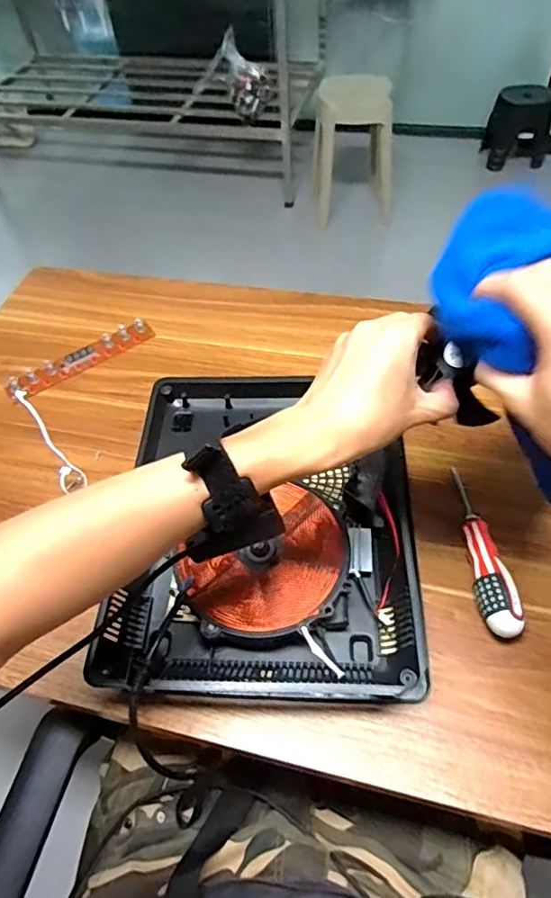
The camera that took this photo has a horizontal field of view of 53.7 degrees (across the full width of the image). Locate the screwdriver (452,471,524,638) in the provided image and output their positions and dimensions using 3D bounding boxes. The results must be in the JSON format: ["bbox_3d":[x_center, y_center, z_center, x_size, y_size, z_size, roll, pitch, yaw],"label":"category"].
[{"bbox_3d":[0.194,0.091,0.518,0.029,0.028,0.176,-5,53,1],"label":"screwdriver"}]

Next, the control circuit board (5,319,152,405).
[{"bbox_3d":[-0.264,-0.124,0.739,0.202,0.014,0.042,-30,56,-16],"label":"control circuit board"}]

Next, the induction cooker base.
[{"bbox_3d":[-0.005,0.069,0.540,0.282,0.056,0.331,-1,53,4],"label":"induction cooker base"}]

